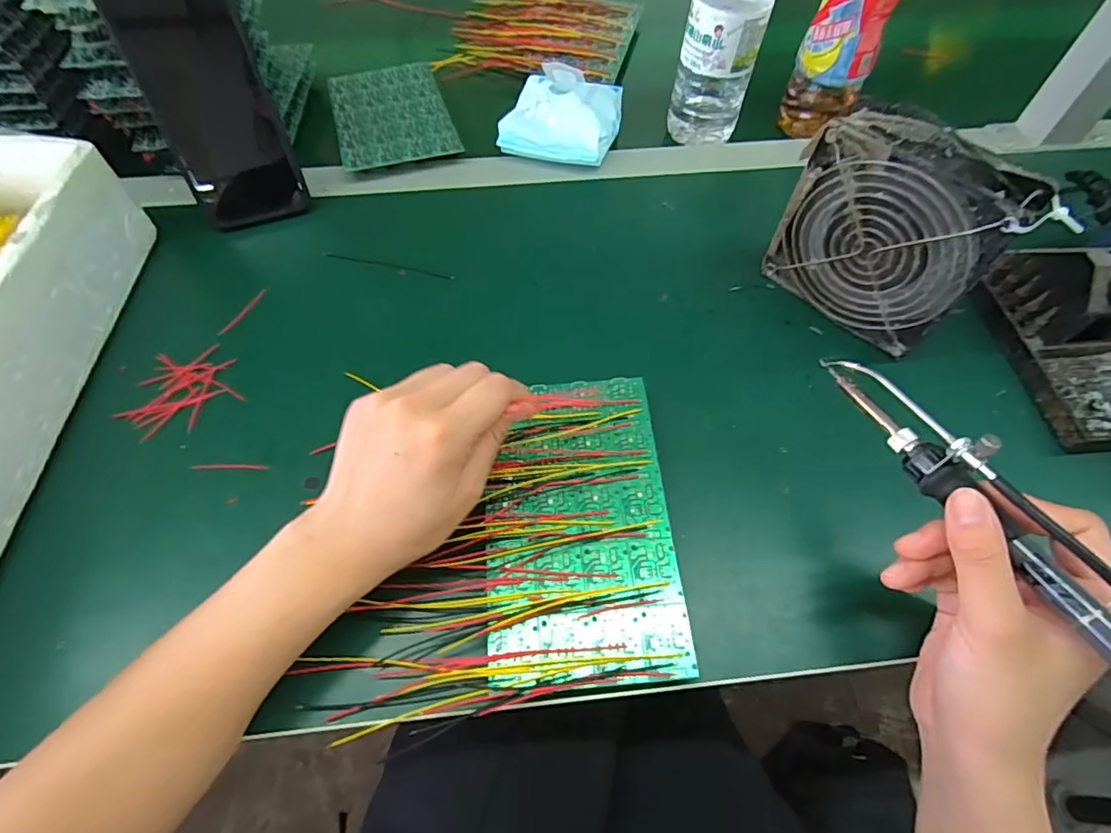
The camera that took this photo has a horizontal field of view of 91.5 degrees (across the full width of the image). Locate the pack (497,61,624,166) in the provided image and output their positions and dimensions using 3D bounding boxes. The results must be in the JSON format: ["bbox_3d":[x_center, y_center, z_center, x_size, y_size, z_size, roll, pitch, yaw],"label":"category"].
[{"bbox_3d":[0.006,-0.268,0.478,0.100,0.048,0.096,11,60,6],"label":"pack"}]

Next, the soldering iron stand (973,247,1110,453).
[{"bbox_3d":[0.348,-0.054,0.341,0.076,0.071,0.133,-6,59,-4],"label":"soldering iron stand"}]

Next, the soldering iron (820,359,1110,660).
[{"bbox_3d":[0.194,0.040,0.233,0.022,0.034,0.207,-19,55,-11],"label":"soldering iron"}]

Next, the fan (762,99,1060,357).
[{"bbox_3d":[0.209,-0.114,0.345,0.039,0.120,0.116,-39,66,-21],"label":"fan"}]

